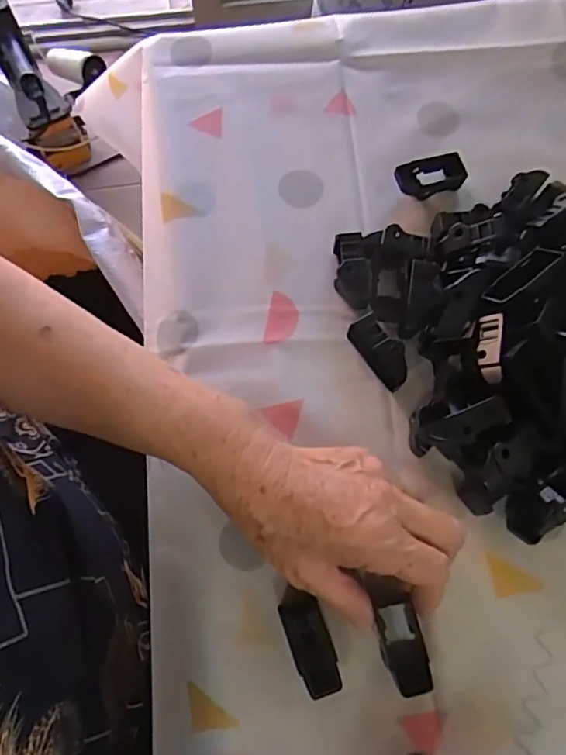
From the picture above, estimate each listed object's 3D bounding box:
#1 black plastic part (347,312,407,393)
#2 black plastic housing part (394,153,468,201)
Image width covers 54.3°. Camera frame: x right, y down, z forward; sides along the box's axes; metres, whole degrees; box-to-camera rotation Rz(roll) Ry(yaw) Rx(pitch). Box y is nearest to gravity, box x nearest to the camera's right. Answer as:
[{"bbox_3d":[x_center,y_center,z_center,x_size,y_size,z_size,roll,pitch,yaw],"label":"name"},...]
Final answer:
[{"bbox_3d":[0.063,-0.016,0.357,0.024,0.020,0.048,-39,78,-11],"label":"black plastic part"},{"bbox_3d":[0.106,-0.144,0.400,0.051,0.014,0.023,-16,75,-5],"label":"black plastic housing part"}]

